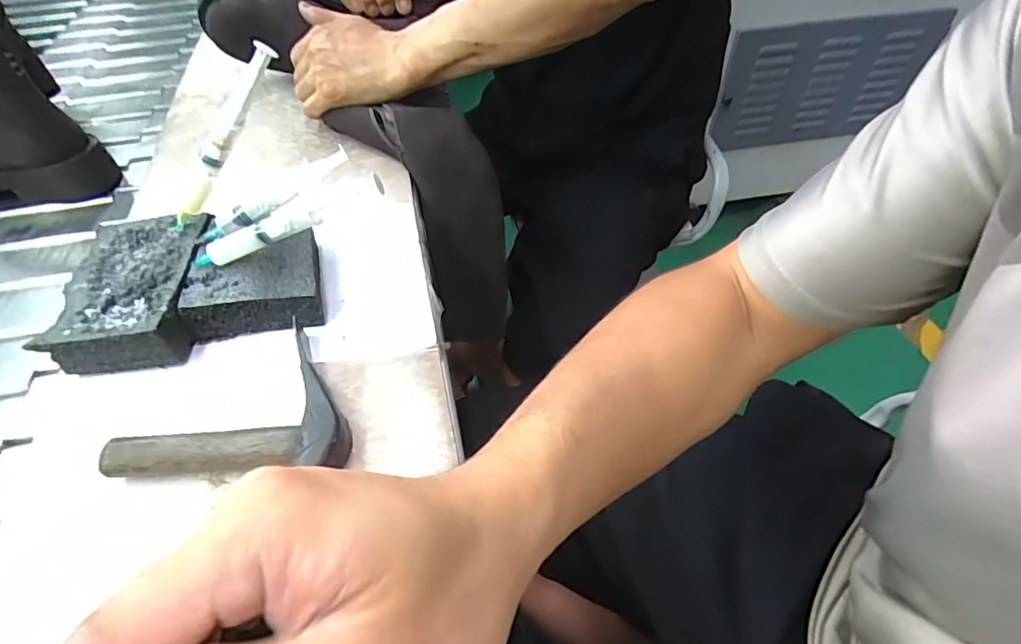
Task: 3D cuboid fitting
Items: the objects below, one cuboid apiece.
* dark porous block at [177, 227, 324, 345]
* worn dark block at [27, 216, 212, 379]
[{"bbox_3d":[-0.181,-0.026,0.379,0.088,0.033,0.062,-12,50,-8],"label":"dark porous block"},{"bbox_3d":[-0.262,-0.025,0.378,0.080,0.029,0.122,-6,50,-3],"label":"worn dark block"}]

